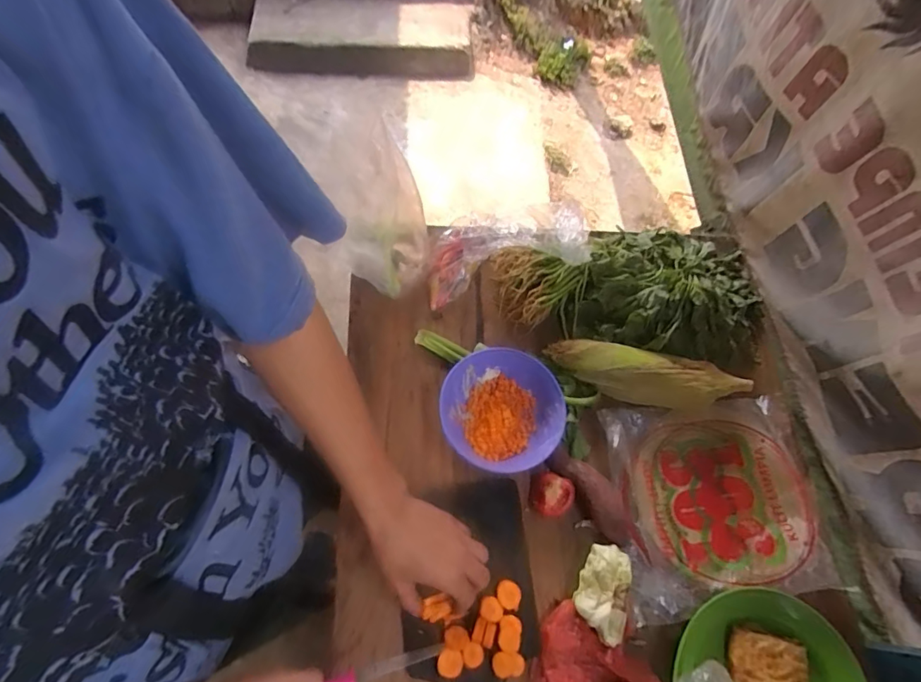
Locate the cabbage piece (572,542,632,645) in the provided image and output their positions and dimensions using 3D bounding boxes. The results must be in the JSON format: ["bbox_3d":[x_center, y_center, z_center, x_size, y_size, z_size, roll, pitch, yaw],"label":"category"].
[{"bbox_3d":[0.151,0.267,0.546,0.050,0.054,0.093,7,65,0],"label":"cabbage piece"}]

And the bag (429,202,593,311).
[{"bbox_3d":[0.058,-0.121,0.681,0.226,0.064,0.105,-17,66,4],"label":"bag"}]

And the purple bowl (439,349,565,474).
[{"bbox_3d":[0.048,0.088,0.621,0.145,0.053,0.136,1,65,-3],"label":"purple bowl"}]

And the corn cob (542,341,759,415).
[{"bbox_3d":[0.239,0.048,0.653,0.264,0.059,0.061,11,65,2],"label":"corn cob"}]

